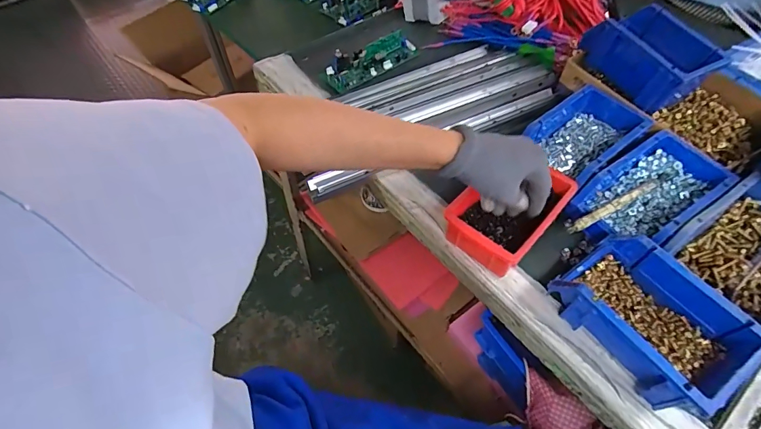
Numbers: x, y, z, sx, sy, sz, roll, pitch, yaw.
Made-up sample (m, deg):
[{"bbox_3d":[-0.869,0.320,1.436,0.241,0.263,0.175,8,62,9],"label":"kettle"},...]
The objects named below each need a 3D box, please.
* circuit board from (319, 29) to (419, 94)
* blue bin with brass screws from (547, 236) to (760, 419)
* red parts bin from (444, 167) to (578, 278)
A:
[{"bbox_3d":[-0.017,-0.264,0.686,0.182,0.032,0.056,-31,60,-19],"label":"circuit board"},{"bbox_3d":[0.265,0.103,0.403,0.107,0.071,0.157,-30,60,-18],"label":"blue bin with brass screws"},{"bbox_3d":[0.153,-0.004,0.485,0.099,0.055,0.143,37,62,22],"label":"red parts bin"}]

